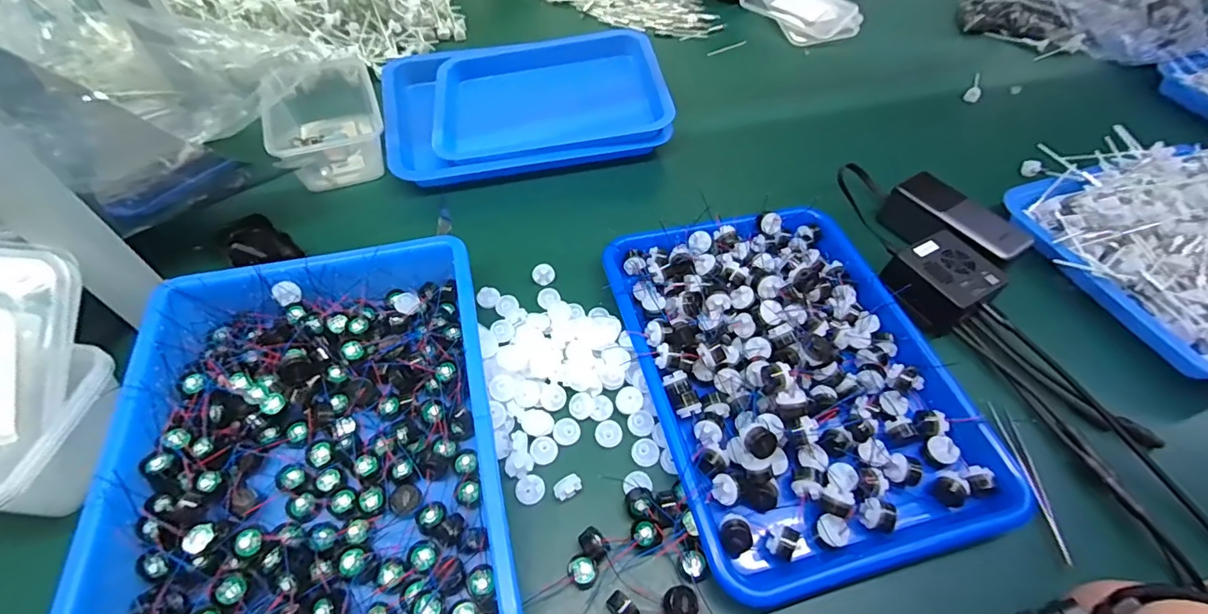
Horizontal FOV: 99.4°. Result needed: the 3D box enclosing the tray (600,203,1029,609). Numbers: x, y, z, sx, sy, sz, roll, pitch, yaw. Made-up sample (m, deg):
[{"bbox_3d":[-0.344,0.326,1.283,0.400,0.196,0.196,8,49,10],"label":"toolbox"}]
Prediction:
[{"bbox_3d":[0.157,0.042,0.431,0.249,0.044,0.323,-11,55,-10],"label":"tray"}]

